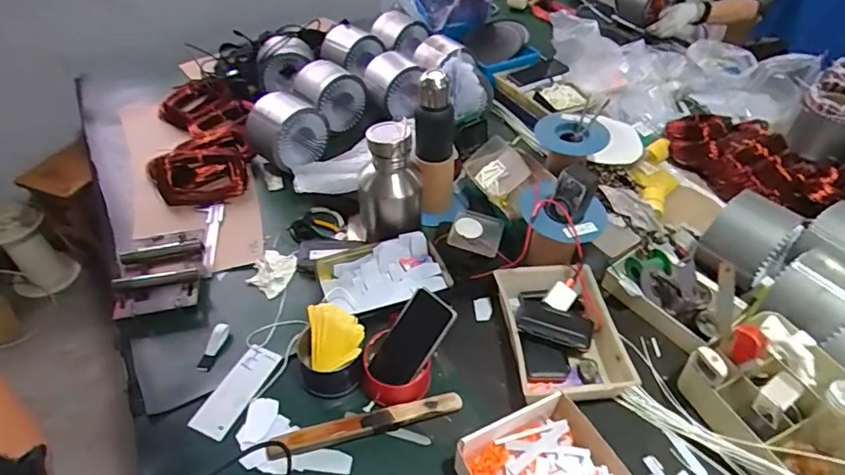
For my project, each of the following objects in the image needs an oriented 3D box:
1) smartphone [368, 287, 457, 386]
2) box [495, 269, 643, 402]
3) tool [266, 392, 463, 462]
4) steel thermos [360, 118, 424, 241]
[{"bbox_3d":[-0.018,0.155,0.767,0.077,0.013,0.151,36,96,31],"label":"smartphone"},{"bbox_3d":[0.225,0.159,0.833,0.171,0.062,0.250,-3,44,-3],"label":"box"},{"bbox_3d":[-0.079,0.268,0.735,0.275,0.024,0.029,-10,45,-13],"label":"tool"},{"bbox_3d":[-0.058,-0.094,0.933,0.119,0.209,0.091,1,44,1],"label":"steel thermos"}]

